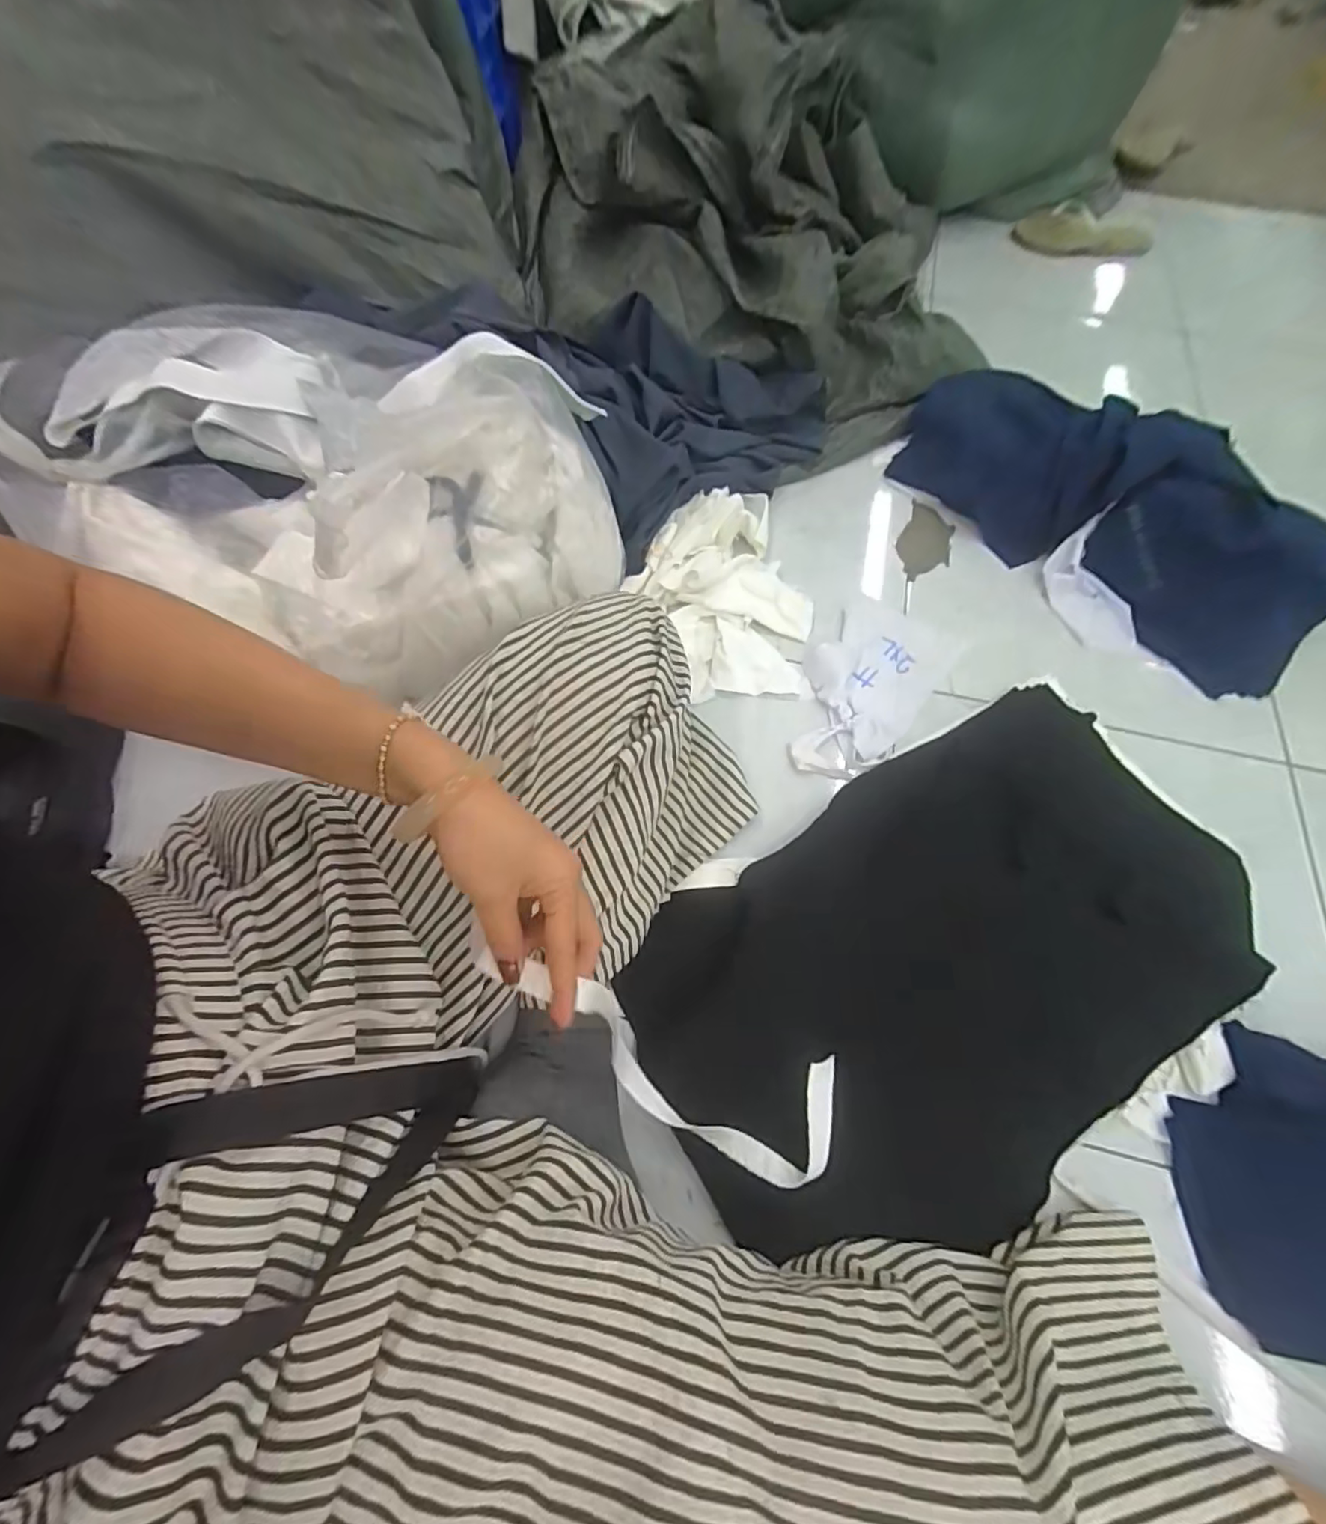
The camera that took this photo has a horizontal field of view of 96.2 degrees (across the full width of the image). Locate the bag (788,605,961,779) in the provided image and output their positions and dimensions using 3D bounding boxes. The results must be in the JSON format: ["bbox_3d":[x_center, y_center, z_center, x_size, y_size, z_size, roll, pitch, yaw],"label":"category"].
[{"bbox_3d":[0.220,-0.088,0.649,0.126,0.025,0.255,35,68,19],"label":"bag"}]

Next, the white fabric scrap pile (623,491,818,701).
[{"bbox_3d":[0.070,-0.191,0.678,0.195,0.056,0.266,-18,62,-7],"label":"white fabric scrap pile"}]

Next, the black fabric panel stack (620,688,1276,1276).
[{"bbox_3d":[0.251,0.156,0.507,0.539,0.015,0.316,-29,64,-12],"label":"black fabric panel stack"}]

